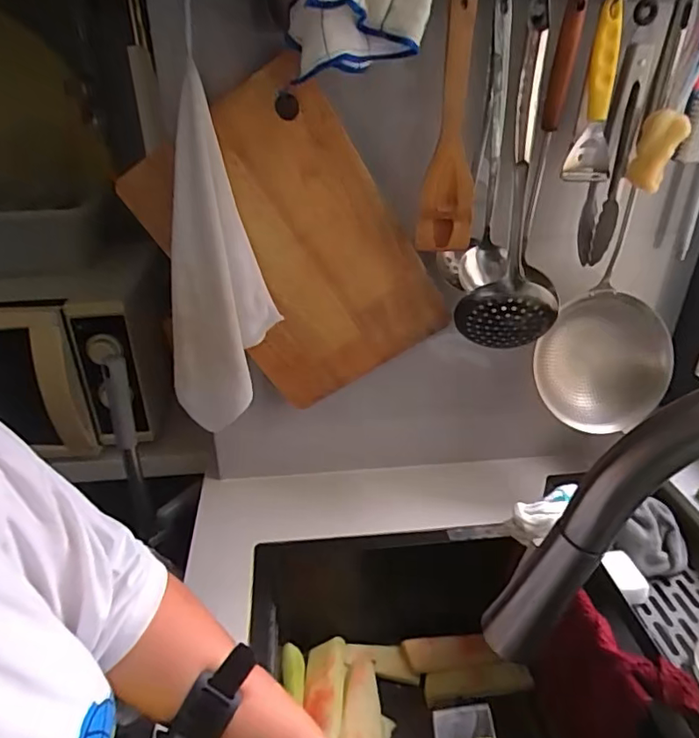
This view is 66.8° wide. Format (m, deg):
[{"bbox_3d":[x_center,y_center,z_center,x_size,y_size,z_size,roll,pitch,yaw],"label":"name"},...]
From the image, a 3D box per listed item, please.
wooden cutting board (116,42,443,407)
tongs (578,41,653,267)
[{"bbox_3d":[-0.062,-0.130,0.617,0.236,0.345,0.024,-31,23,13],"label":"wooden cutting board"},{"bbox_3d":[0.284,-0.223,0.573,0.042,0.212,0.031,-3,29,-6],"label":"tongs"}]

